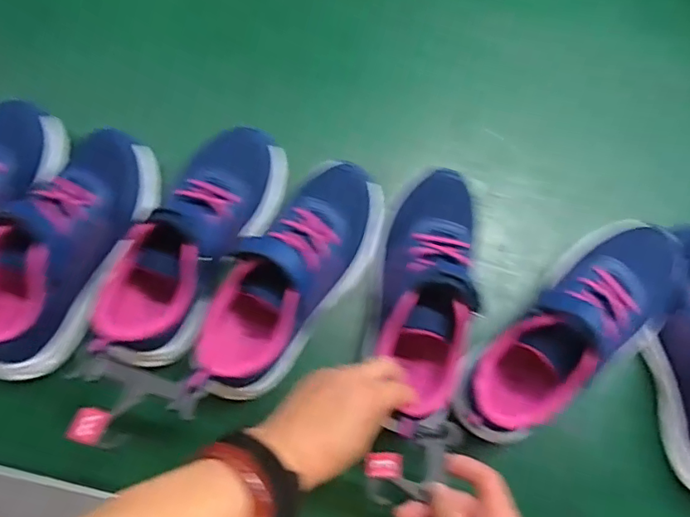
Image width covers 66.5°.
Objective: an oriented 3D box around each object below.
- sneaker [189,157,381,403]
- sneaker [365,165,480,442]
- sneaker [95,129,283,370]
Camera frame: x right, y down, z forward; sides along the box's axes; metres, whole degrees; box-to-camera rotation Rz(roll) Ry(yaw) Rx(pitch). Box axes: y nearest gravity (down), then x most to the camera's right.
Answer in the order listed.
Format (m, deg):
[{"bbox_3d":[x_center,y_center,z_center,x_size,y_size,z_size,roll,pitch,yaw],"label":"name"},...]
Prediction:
[{"bbox_3d":[-0.046,0.016,0.463,0.087,0.079,0.238,36,78,7],"label":"sneaker"},{"bbox_3d":[0.071,0.029,0.459,0.088,0.087,0.231,7,69,1],"label":"sneaker"},{"bbox_3d":[-0.134,-0.020,0.462,0.078,0.094,0.231,27,77,5],"label":"sneaker"}]

